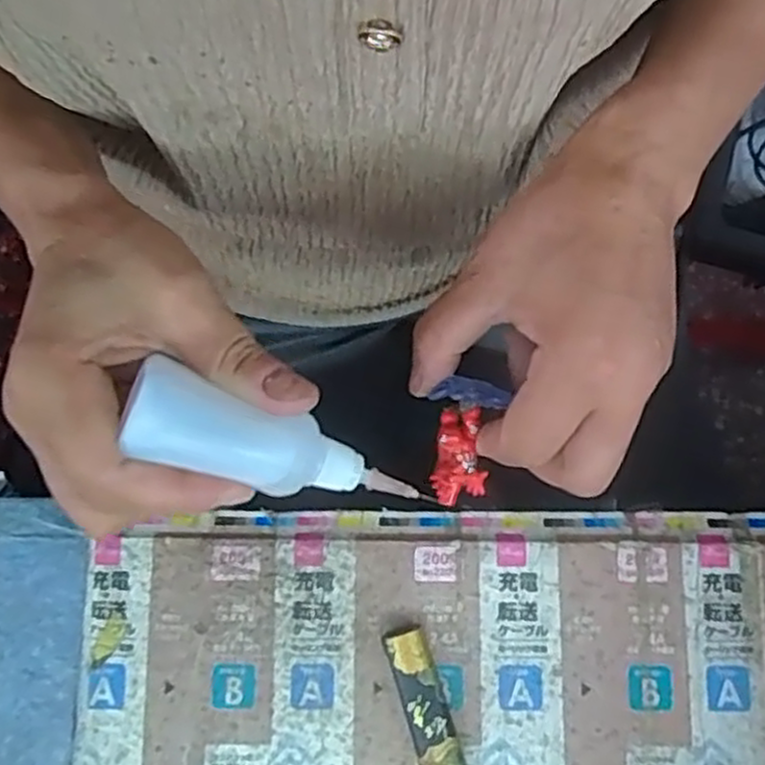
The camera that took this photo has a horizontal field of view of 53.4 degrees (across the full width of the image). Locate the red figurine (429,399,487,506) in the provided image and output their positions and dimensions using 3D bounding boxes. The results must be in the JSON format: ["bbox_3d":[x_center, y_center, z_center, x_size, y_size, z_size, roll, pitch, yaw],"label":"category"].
[{"bbox_3d":[0.032,0.029,0.311,0.021,0.010,0.042,4,94,1],"label":"red figurine"}]

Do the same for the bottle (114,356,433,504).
[{"bbox_3d":[-0.036,0.023,0.257,0.102,0.028,0.028,22,79,-27],"label":"bottle"}]

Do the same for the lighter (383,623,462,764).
[{"bbox_3d":[0.020,0.152,0.345,0.019,0.012,0.079,-17,80,-3],"label":"lighter"}]

